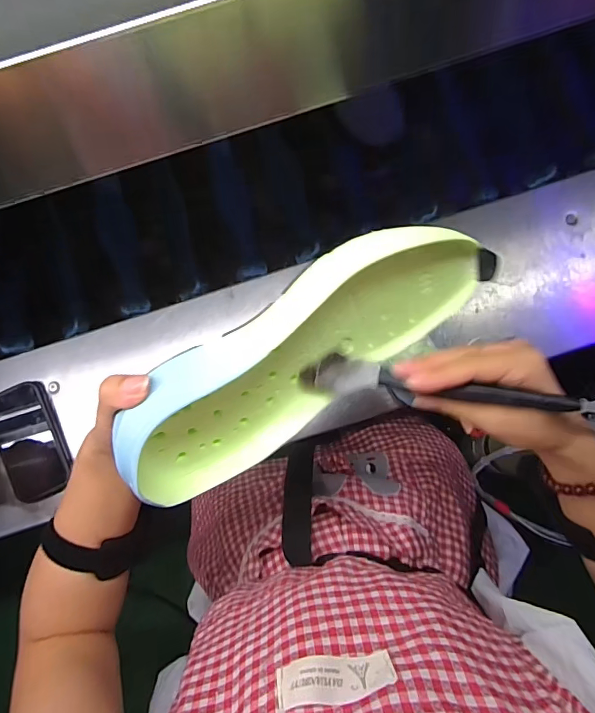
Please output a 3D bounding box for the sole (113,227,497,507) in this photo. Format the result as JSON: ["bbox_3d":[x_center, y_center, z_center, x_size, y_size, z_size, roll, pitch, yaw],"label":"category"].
[{"bbox_3d":[0.014,-0.004,0.292,0.279,0.108,0.048,-34,47,-9],"label":"sole"}]

